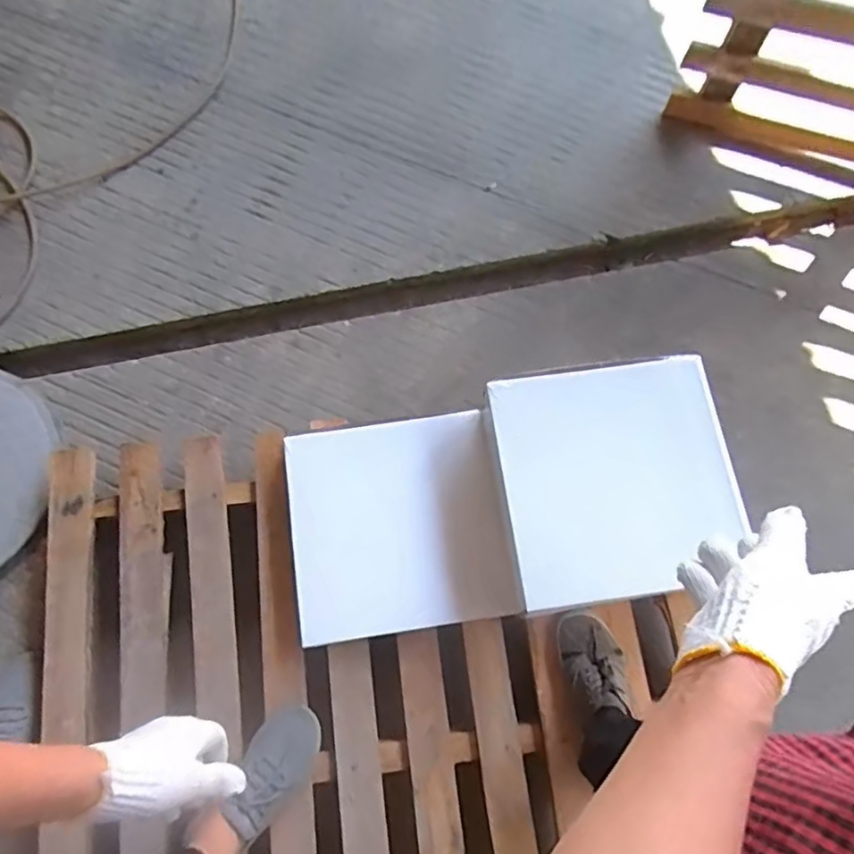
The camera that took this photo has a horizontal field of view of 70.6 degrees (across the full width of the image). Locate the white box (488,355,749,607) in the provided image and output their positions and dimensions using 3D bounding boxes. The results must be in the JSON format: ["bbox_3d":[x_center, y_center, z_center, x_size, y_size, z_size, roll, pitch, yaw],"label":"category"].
[{"bbox_3d":[0.261,0.073,0.844,0.312,0.085,0.309,-9,74,-6],"label":"white box"}]

